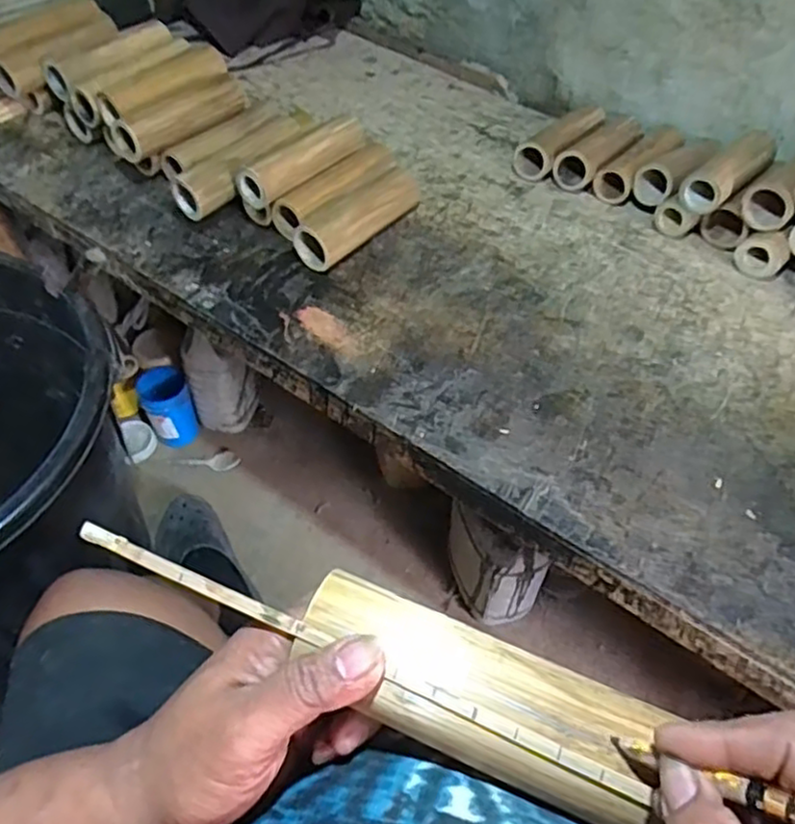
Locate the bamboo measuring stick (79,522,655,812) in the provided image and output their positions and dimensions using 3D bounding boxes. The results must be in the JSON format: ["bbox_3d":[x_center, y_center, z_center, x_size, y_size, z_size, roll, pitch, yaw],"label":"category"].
[{"bbox_3d":[-0.024,0.099,0.284,0.255,0.009,0.008,21,51,13],"label":"bamboo measuring stick"}]

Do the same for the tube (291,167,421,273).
[{"bbox_3d":[-0.041,-0.242,0.838,0.061,0.061,0.189,31,54,22],"label":"tube"}]

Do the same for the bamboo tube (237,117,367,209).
[{"bbox_3d":[-0.110,-0.305,0.833,0.048,0.048,0.175,30,55,21],"label":"bamboo tube"}]

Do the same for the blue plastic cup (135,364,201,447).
[{"bbox_3d":[-0.425,-0.009,1.272,0.088,0.132,0.086,1,49,-2],"label":"blue plastic cup"}]

